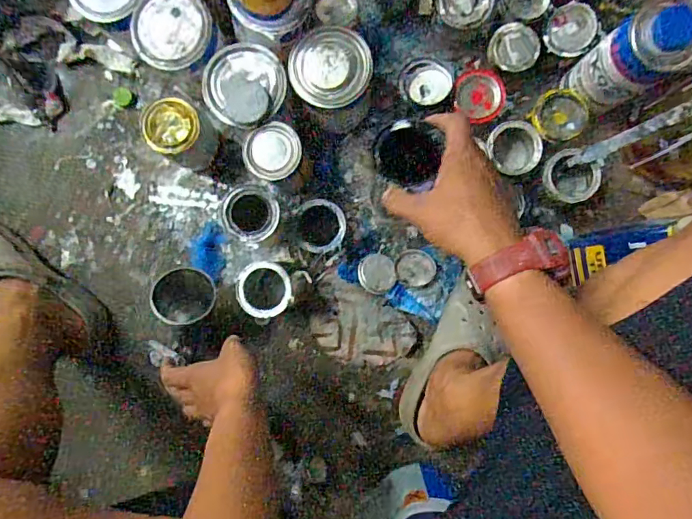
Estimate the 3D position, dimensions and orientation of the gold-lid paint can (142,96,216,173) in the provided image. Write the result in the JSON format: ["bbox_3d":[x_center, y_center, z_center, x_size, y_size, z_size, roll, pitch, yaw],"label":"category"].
[{"bbox_3d":[-0.225,-0.174,0.685,0.071,0.139,0.072,0,88,2],"label":"gold-lid paint can"}]

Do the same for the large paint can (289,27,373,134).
[{"bbox_3d":[-0.016,-0.243,0.664,0.102,0.131,0.096,0,88,2],"label":"large paint can"}]

